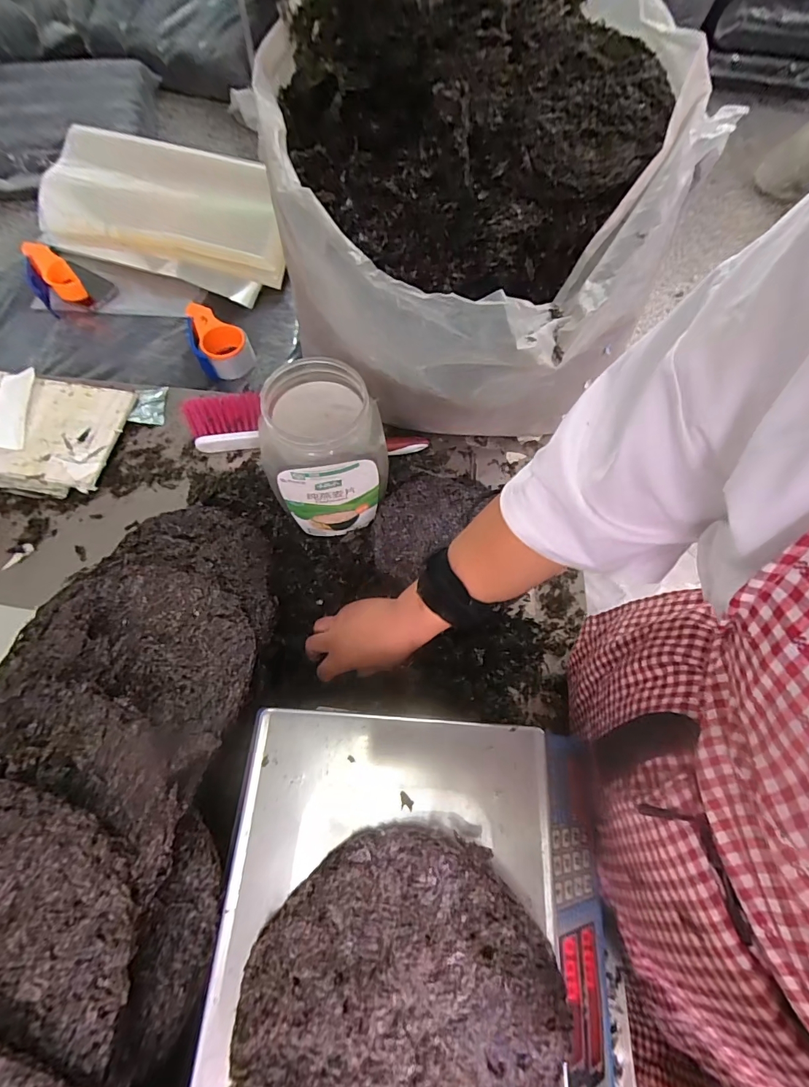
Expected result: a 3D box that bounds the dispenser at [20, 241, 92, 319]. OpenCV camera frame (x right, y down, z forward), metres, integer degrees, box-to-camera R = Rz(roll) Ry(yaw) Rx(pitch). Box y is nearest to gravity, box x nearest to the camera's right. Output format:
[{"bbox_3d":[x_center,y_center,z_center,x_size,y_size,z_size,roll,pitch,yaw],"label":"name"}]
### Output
[{"bbox_3d":[-0.711,-0.535,0.894,0.084,0.083,0.150,-36,72,-17],"label":"dispenser"}]

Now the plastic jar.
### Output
[{"bbox_3d":[-0.090,-0.109,0.549,0.121,0.200,0.117,-7,66,-6],"label":"plastic jar"}]

